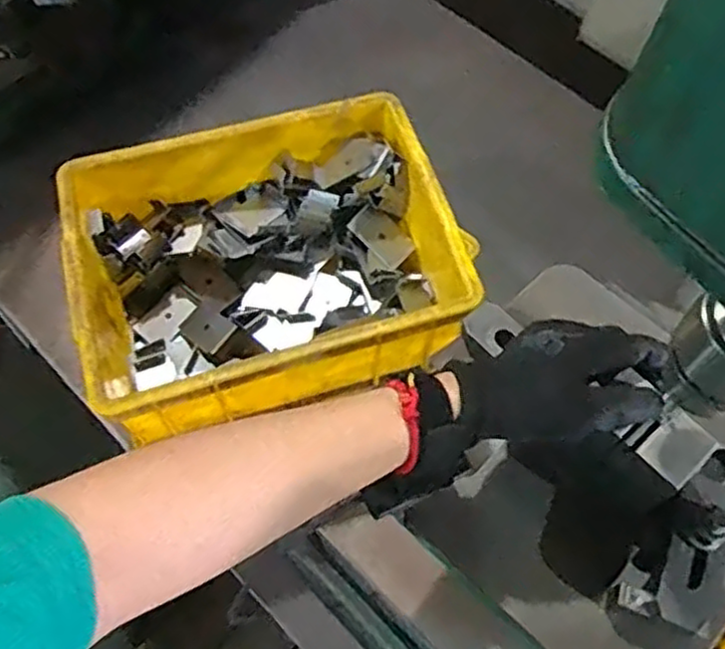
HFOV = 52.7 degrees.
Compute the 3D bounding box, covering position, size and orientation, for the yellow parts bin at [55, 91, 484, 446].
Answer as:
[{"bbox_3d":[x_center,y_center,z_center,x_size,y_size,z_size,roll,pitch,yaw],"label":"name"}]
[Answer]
[{"bbox_3d":[-0.090,-0.056,0.694,0.338,0.114,0.255,-17,65,-9],"label":"yellow parts bin"}]

